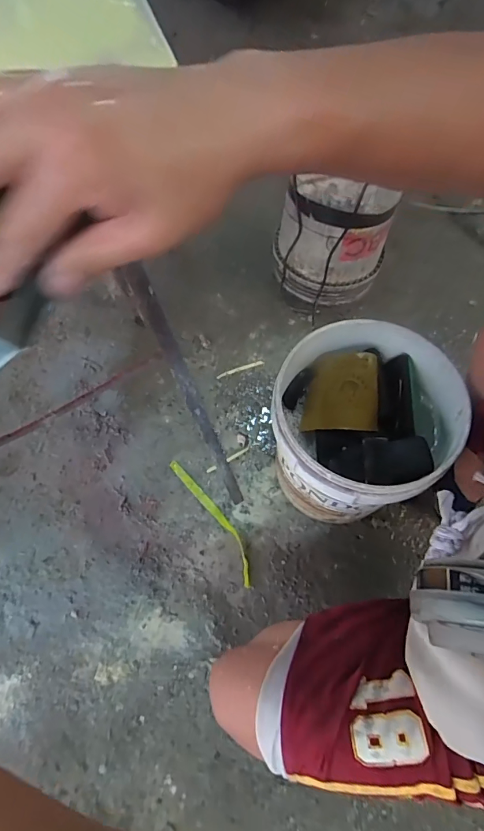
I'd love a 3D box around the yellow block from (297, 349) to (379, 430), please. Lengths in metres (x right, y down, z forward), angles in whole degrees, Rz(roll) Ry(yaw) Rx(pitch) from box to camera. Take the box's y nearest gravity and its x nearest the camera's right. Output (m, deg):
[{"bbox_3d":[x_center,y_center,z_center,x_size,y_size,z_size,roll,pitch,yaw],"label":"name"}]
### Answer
[{"bbox_3d":[0.178,-0.047,0.750,0.127,0.019,0.156,-2,67,23],"label":"yellow block"}]

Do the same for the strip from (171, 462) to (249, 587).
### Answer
[{"bbox_3d":[-0.060,0.222,0.908,0.044,0.007,0.313,-29,68,-20],"label":"strip"}]

